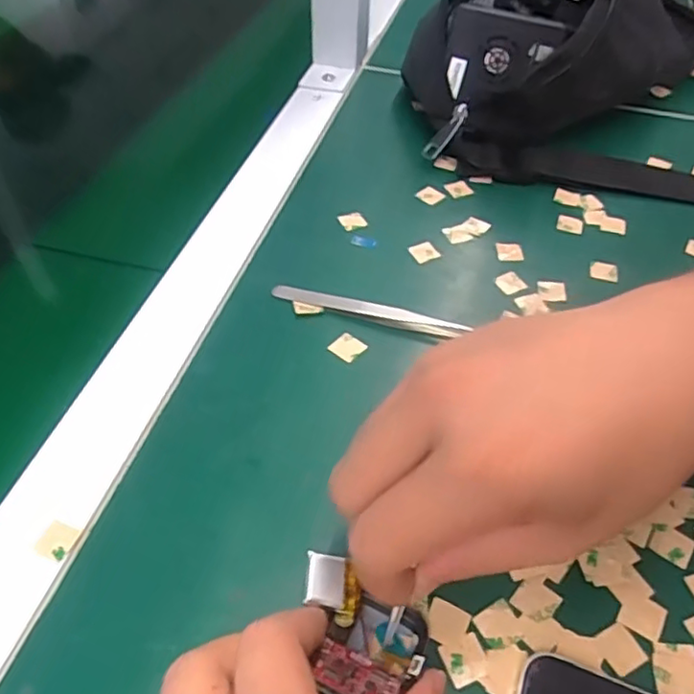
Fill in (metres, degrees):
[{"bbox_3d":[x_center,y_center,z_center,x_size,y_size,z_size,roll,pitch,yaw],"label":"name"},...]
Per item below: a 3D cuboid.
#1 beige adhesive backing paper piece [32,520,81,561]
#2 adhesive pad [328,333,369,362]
[{"bbox_3d":[-0.117,0.077,0.247,0.012,0.004,0.014,17,51,13],"label":"beige adhesive backing paper piece"},{"bbox_3d":[0.001,-0.001,0.322,0.015,0.004,0.015,32,56,24],"label":"adhesive pad"}]

